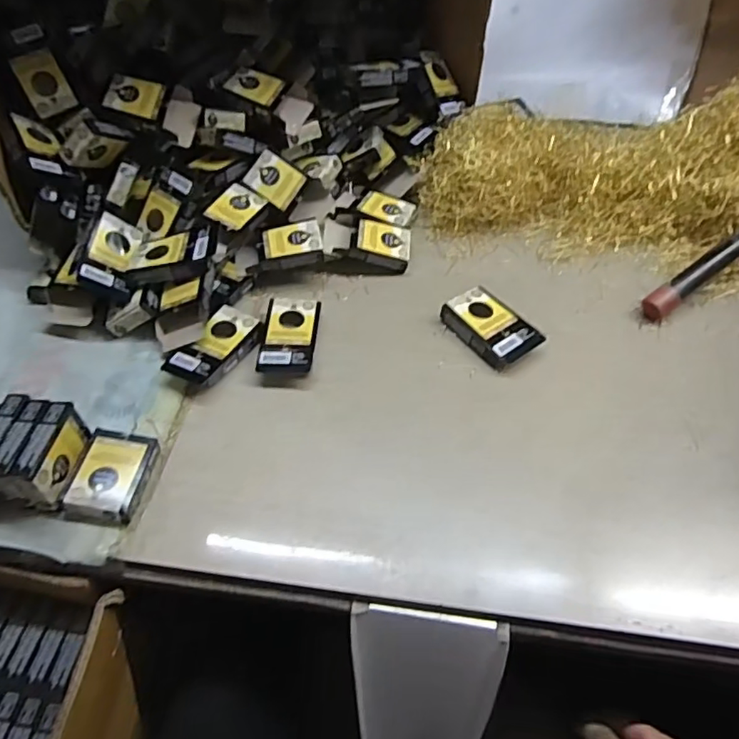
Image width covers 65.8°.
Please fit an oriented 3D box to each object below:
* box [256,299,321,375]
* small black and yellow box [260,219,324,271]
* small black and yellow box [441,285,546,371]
[{"bbox_3d":[-0.081,-0.033,0.582,0.054,0.021,0.089,3,52,2],"label":"box"},{"bbox_3d":[-0.085,-0.137,0.623,0.066,0.017,0.053,-8,52,-7],"label":"small black and yellow box"},{"bbox_3d":[0.125,-0.044,0.587,0.059,0.020,0.092,-29,57,-21],"label":"small black and yellow box"}]

